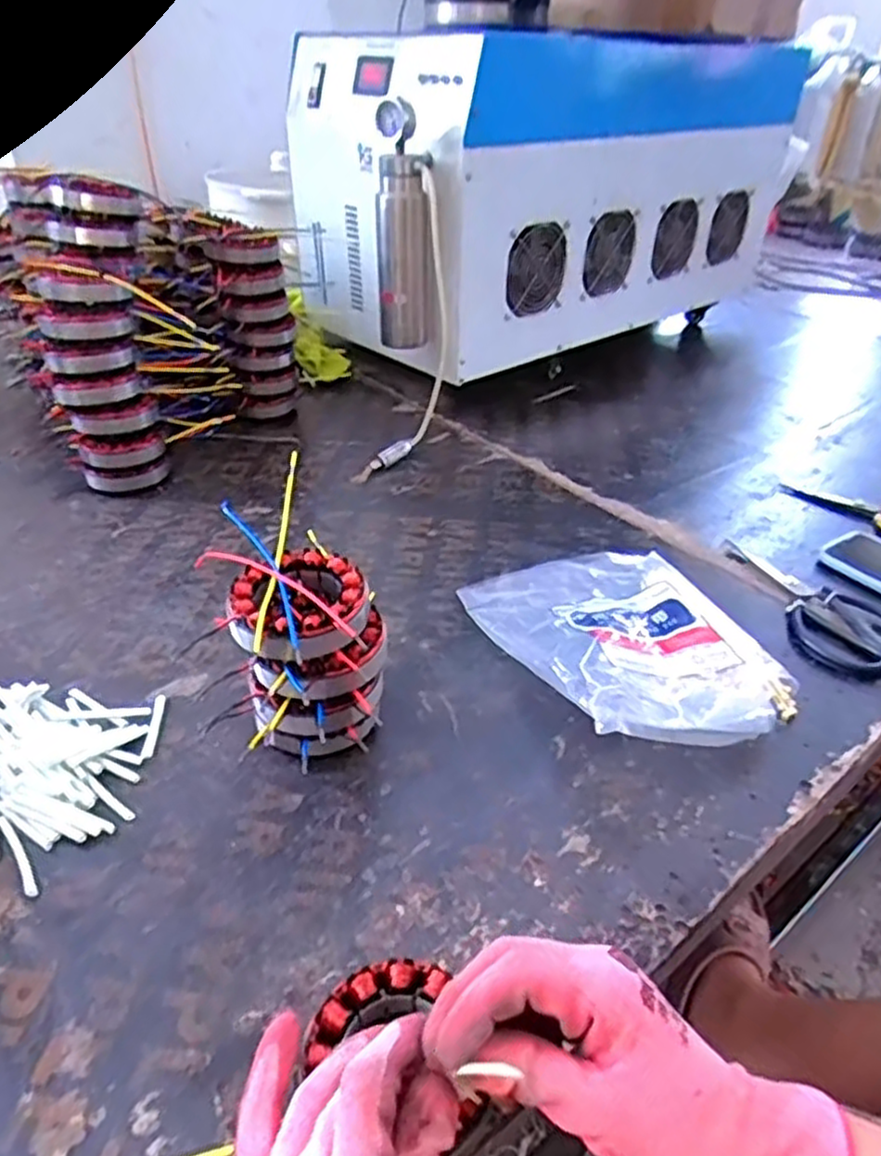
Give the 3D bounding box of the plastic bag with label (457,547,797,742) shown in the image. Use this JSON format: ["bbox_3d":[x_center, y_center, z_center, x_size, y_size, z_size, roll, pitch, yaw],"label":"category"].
[{"bbox_3d":[0.155,0.037,0.600,0.203,0.060,0.255,-11,37,-18],"label":"plastic bag with label"}]

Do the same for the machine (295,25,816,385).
[{"bbox_3d":[0.217,-0.617,1.172,0.858,0.368,0.353,-21,41,-29],"label":"machine"}]

